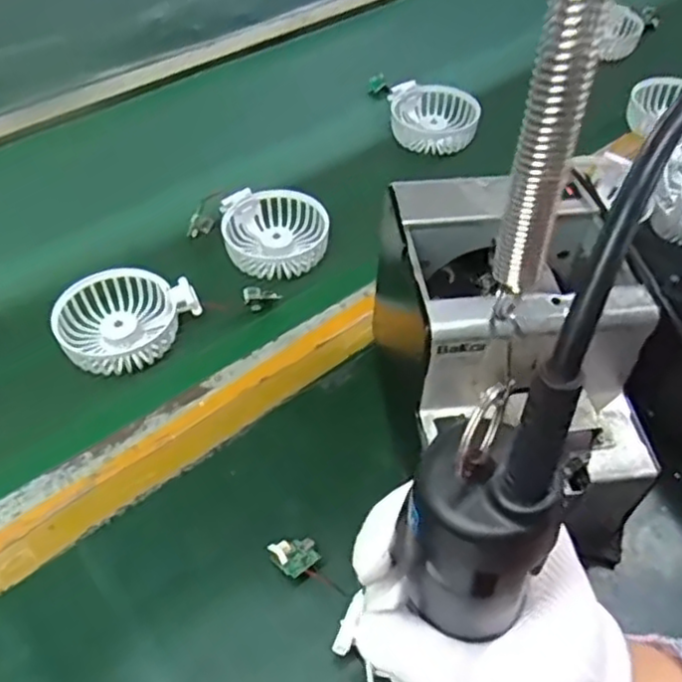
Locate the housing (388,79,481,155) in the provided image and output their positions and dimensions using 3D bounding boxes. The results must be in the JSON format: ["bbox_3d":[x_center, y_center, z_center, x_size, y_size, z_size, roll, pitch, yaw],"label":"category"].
[{"bbox_3d":[0.094,-0.223,0.707,0.094,0.034,0.074,10,49,5],"label":"housing"}]

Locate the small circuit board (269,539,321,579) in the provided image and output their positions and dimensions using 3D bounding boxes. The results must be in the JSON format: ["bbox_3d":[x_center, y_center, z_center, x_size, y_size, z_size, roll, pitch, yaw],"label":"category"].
[{"bbox_3d":[-0.027,0.126,0.416,0.026,0.010,0.023,-27,55,-22],"label":"small circuit board"}]

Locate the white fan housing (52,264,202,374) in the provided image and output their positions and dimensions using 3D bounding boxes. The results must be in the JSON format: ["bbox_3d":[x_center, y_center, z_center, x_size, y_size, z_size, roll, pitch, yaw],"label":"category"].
[{"bbox_3d":[-0.164,-0.019,0.538,0.098,0.027,0.085,-28,56,-23],"label":"white fan housing"}]

